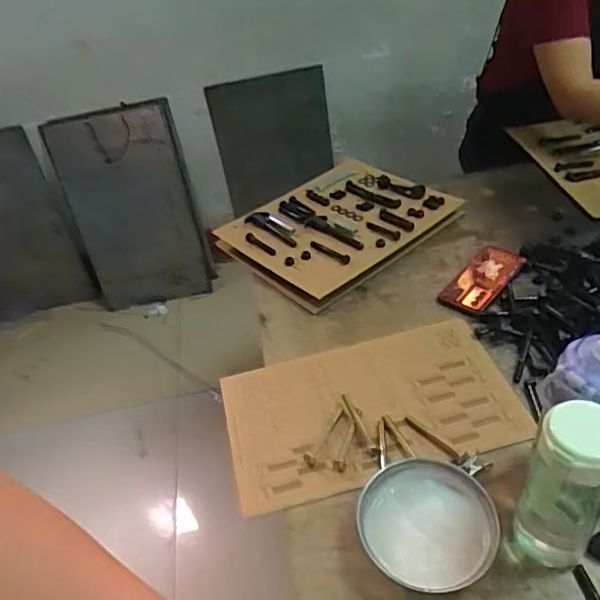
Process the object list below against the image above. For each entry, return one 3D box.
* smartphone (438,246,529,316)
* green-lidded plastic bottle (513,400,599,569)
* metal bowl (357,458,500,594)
[{"bbox_3d":[0.310,-0.040,0.945,0.079,0.010,0.181,22,51,33],"label":"smartphone"},{"bbox_3d":[0.251,0.190,0.534,0.068,0.193,0.064,-7,41,6],"label":"green-lidded plastic bottle"},{"bbox_3d":[0.139,0.251,0.614,0.142,0.046,0.142,-7,41,6],"label":"metal bowl"}]

